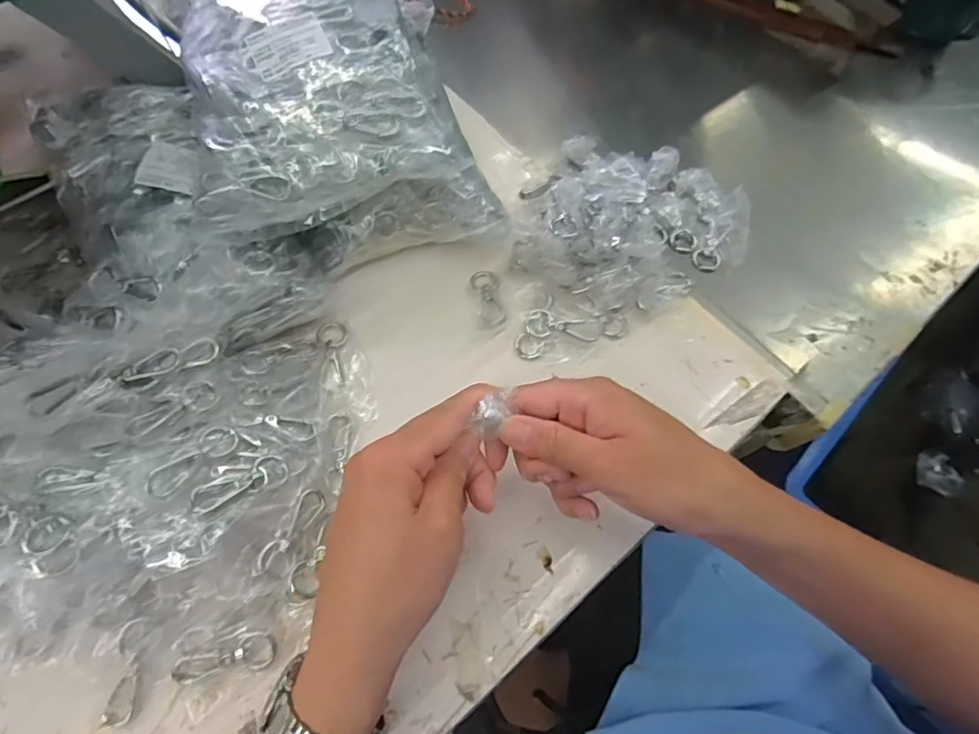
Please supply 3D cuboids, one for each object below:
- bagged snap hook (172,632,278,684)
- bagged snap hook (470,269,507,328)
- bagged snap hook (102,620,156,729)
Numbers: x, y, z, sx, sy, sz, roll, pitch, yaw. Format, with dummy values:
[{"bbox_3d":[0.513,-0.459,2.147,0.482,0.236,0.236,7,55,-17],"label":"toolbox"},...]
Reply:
[{"bbox_3d":[-0.156,0.172,0.316,0.058,0.004,0.020,-8,66,-7],"label":"bagged snap hook"},{"bbox_3d":[-0.001,-0.057,0.433,0.023,0.010,0.058,-7,53,-6],"label":"bagged snap hook"},{"bbox_3d":[-0.208,0.174,0.306,0.018,0.006,0.058,6,80,0],"label":"bagged snap hook"}]

